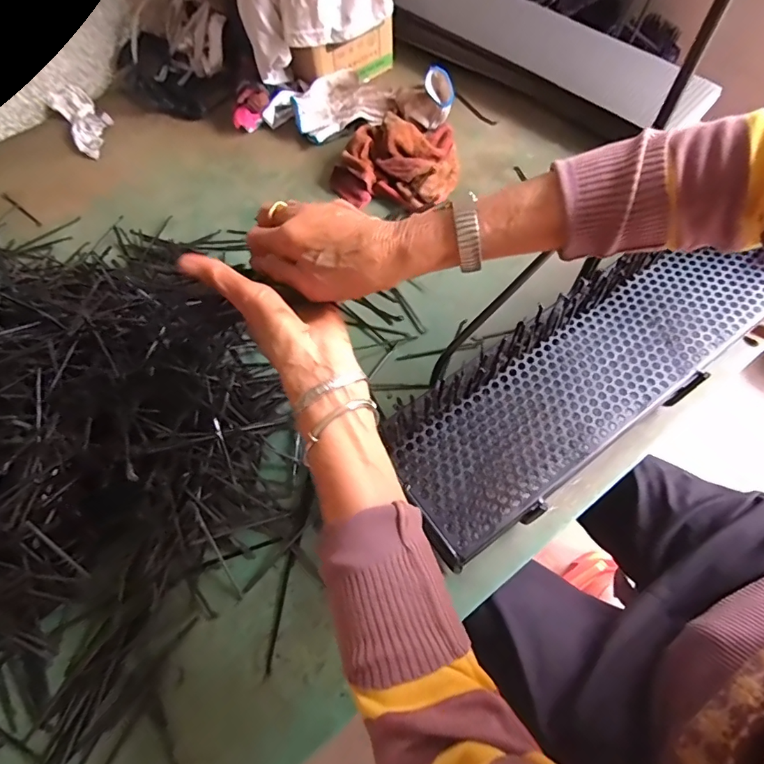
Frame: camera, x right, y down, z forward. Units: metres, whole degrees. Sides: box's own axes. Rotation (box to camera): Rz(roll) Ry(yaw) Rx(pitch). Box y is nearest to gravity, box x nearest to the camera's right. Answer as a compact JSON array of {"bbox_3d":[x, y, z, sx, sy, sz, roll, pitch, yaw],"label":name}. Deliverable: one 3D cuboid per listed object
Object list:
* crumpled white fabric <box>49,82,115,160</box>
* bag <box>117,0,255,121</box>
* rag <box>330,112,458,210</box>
[{"bbox_3d":[-0.509,-0.451,0.780,0.069,0.026,0.172,-33,66,-14],"label":"crumpled white fabric"},{"bbox_3d":[-0.342,-0.562,0.782,0.246,0.110,0.178,1,63,3],"label":"bag"},{"bbox_3d":[0.021,-0.333,0.685,0.189,0.052,0.165,6,63,6],"label":"rag"}]

